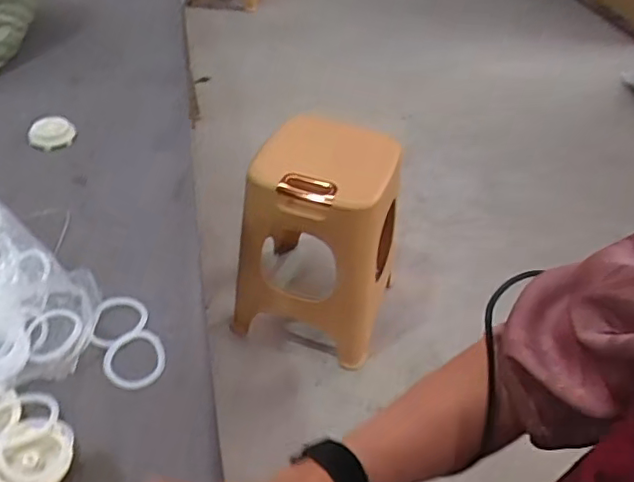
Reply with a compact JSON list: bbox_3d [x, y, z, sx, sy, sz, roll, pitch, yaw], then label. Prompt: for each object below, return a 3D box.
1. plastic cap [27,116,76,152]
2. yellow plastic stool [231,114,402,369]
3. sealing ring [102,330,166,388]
[{"bbox_3d":[-0.365,-0.150,0.816,0.055,0.014,0.056,20,58,-2],"label":"plastic cap"},{"bbox_3d":[0.013,-0.002,1.342,0.308,0.496,0.287,17,43,12],"label":"yellow plastic stool"},{"bbox_3d":[-0.169,0.108,0.551,0.054,0.007,0.058,3,42,-3],"label":"sealing ring"}]

